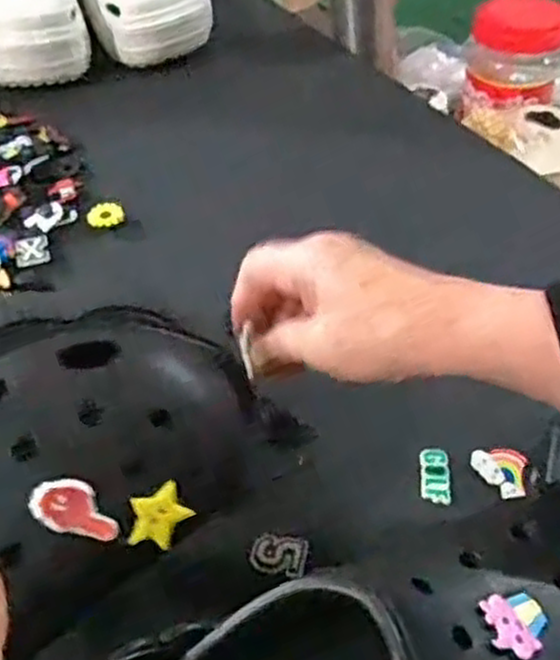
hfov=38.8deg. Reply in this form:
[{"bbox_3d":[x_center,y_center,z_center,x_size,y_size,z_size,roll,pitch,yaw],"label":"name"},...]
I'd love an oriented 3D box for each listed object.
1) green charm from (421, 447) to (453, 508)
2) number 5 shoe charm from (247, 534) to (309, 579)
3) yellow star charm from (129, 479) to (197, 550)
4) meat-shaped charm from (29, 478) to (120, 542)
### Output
[{"bbox_3d":[0.080,0.075,0.404,0.014,0.006,0.031,3,44,3],"label":"green charm"},{"bbox_3d":[-0.001,0.106,0.377,0.027,0.007,0.020,7,45,7],"label":"number 5 shoe charm"},{"bbox_3d":[-0.045,0.070,0.294,0.024,0.023,0.005,-39,30,-22],"label":"yellow star charm"},{"bbox_3d":[-0.071,0.062,0.278,0.033,0.004,0.018,22,71,-31],"label":"meat-shaped charm"}]

